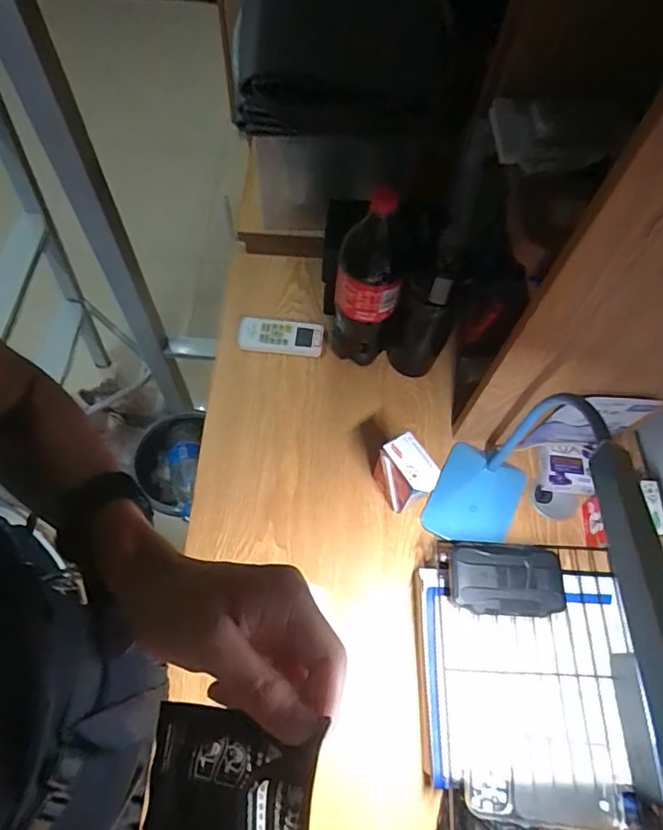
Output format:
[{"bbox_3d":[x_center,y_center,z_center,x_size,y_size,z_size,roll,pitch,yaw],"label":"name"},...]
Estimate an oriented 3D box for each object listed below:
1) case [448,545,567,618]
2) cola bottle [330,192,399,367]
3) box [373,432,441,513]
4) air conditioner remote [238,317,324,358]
[{"bbox_3d":[0.196,0.188,0.582,0.128,0.037,0.074,5,62,-1],"label":"case"},{"bbox_3d":[0.044,-0.164,0.690,0.085,0.272,0.084,6,62,-1],"label":"cola bottle"},{"bbox_3d":[0.093,0.079,0.658,0.043,0.109,0.072,-29,68,-17],"label":"box"},{"bbox_3d":[-0.079,-0.121,0.801,0.130,0.020,0.052,8,62,0],"label":"air conditioner remote"}]

